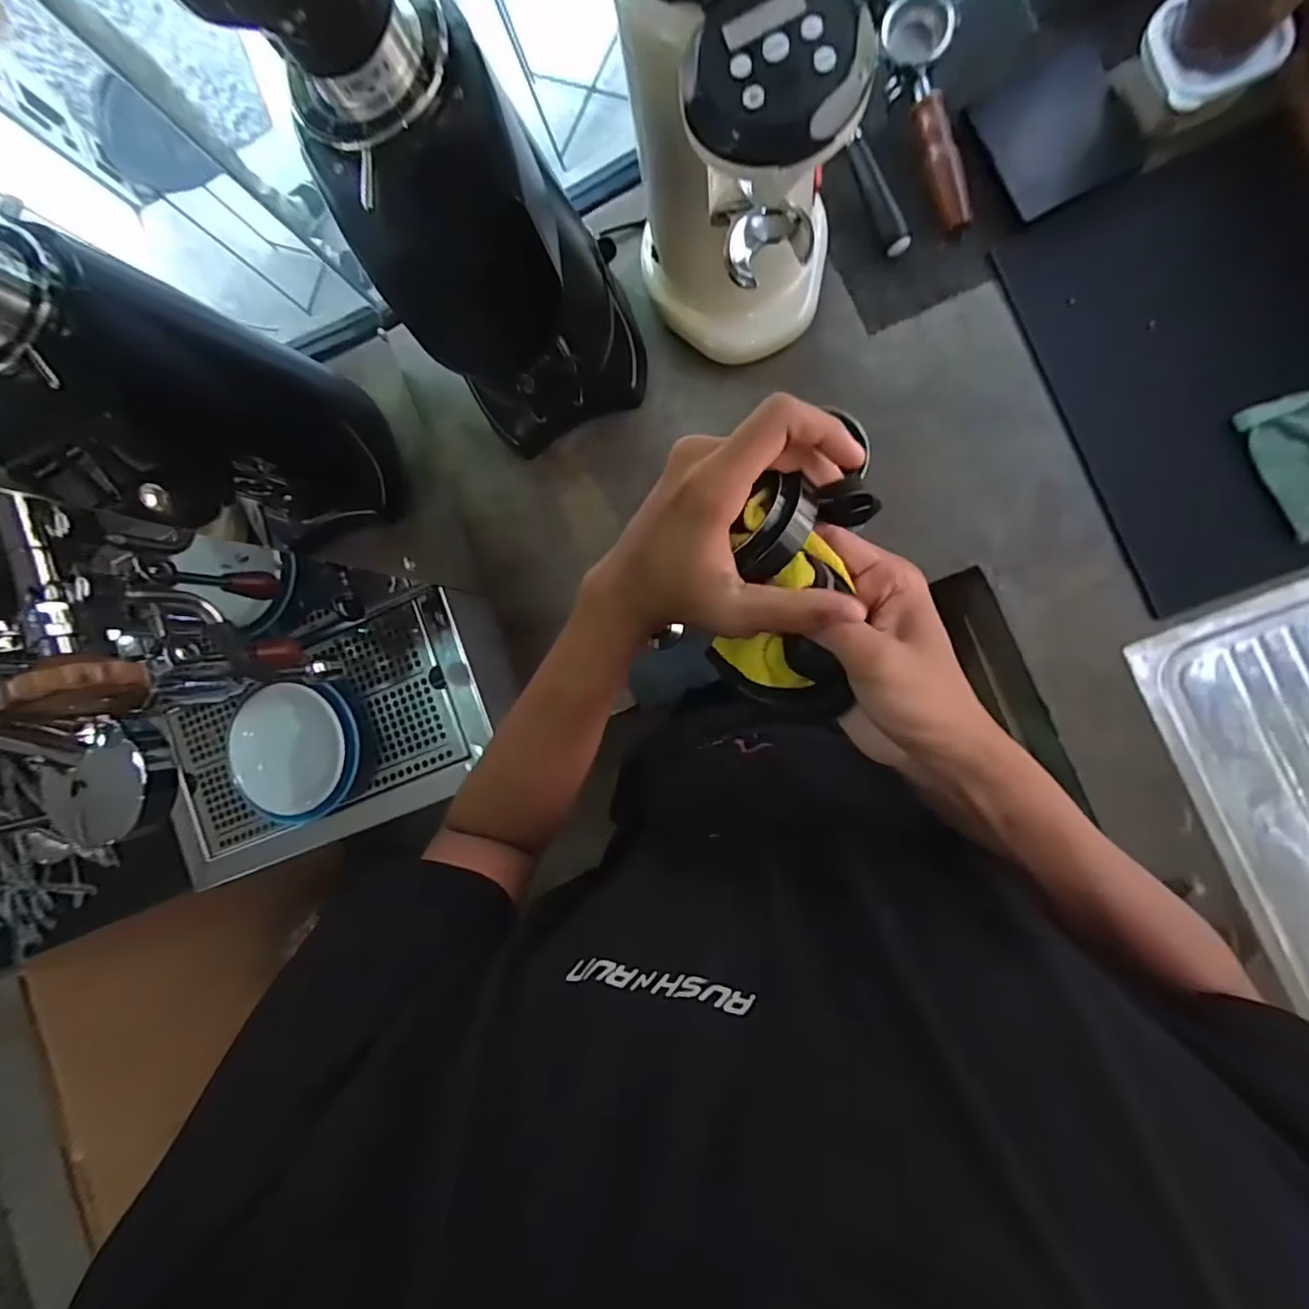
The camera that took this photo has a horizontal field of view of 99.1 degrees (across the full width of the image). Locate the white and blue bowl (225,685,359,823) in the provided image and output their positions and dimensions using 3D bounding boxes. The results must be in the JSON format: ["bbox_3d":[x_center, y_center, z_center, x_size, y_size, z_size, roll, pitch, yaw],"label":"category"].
[{"bbox_3d":[-0.386,0.105,0.598,0.143,0.037,0.146,0,92,9],"label":"white and blue bowl"}]

